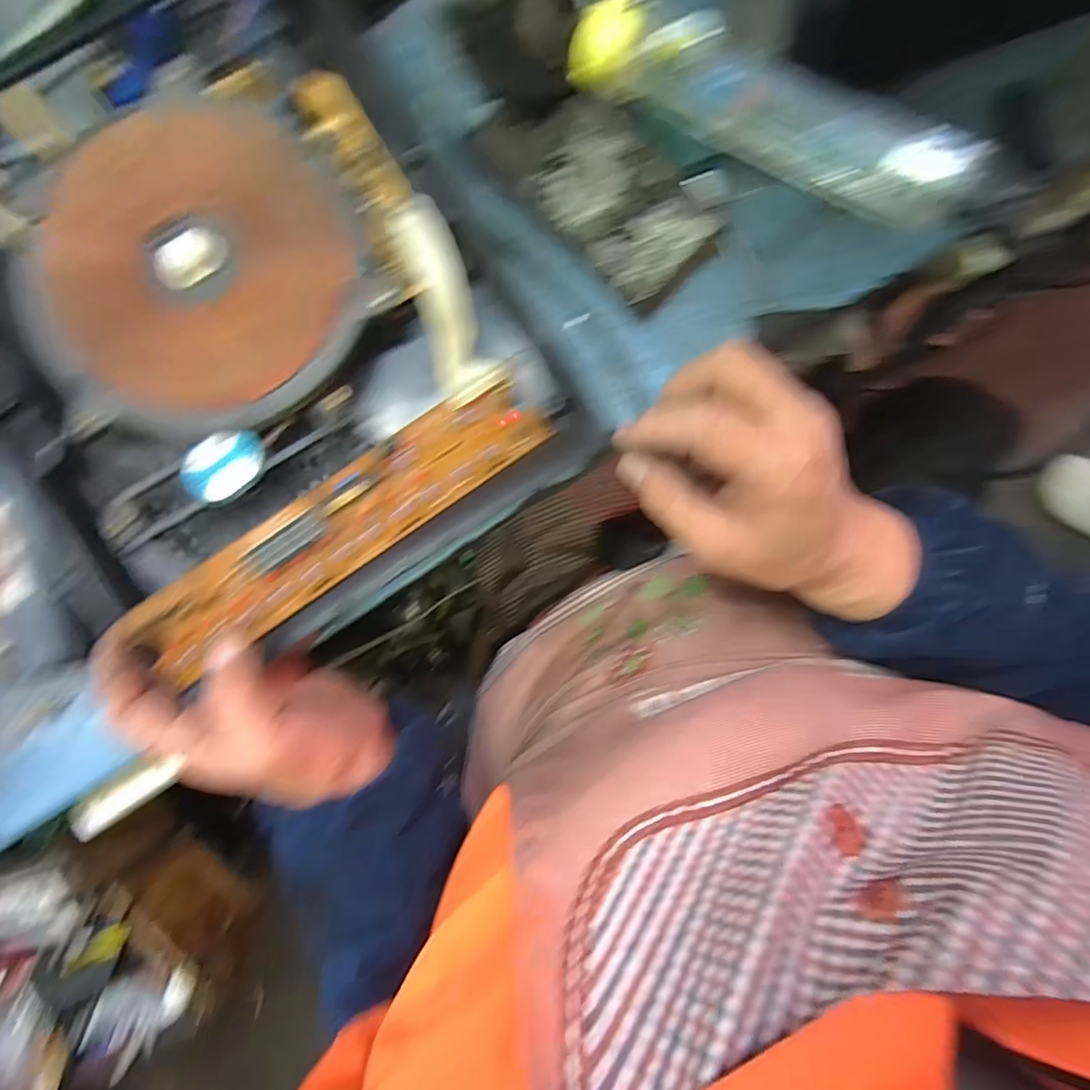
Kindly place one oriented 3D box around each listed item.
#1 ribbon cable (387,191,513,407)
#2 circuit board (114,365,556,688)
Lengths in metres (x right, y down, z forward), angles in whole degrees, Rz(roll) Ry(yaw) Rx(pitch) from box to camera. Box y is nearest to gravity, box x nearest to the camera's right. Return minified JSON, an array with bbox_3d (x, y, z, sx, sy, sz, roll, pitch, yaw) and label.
[{"bbox_3d":[-0.053,-0.133,0.283,0.036,0.019,0.105,-16,103,8],"label":"ribbon cable"},{"bbox_3d":[-0.107,-0.012,0.293,0.238,0.008,0.053,-34,113,-4],"label":"circuit board"}]

